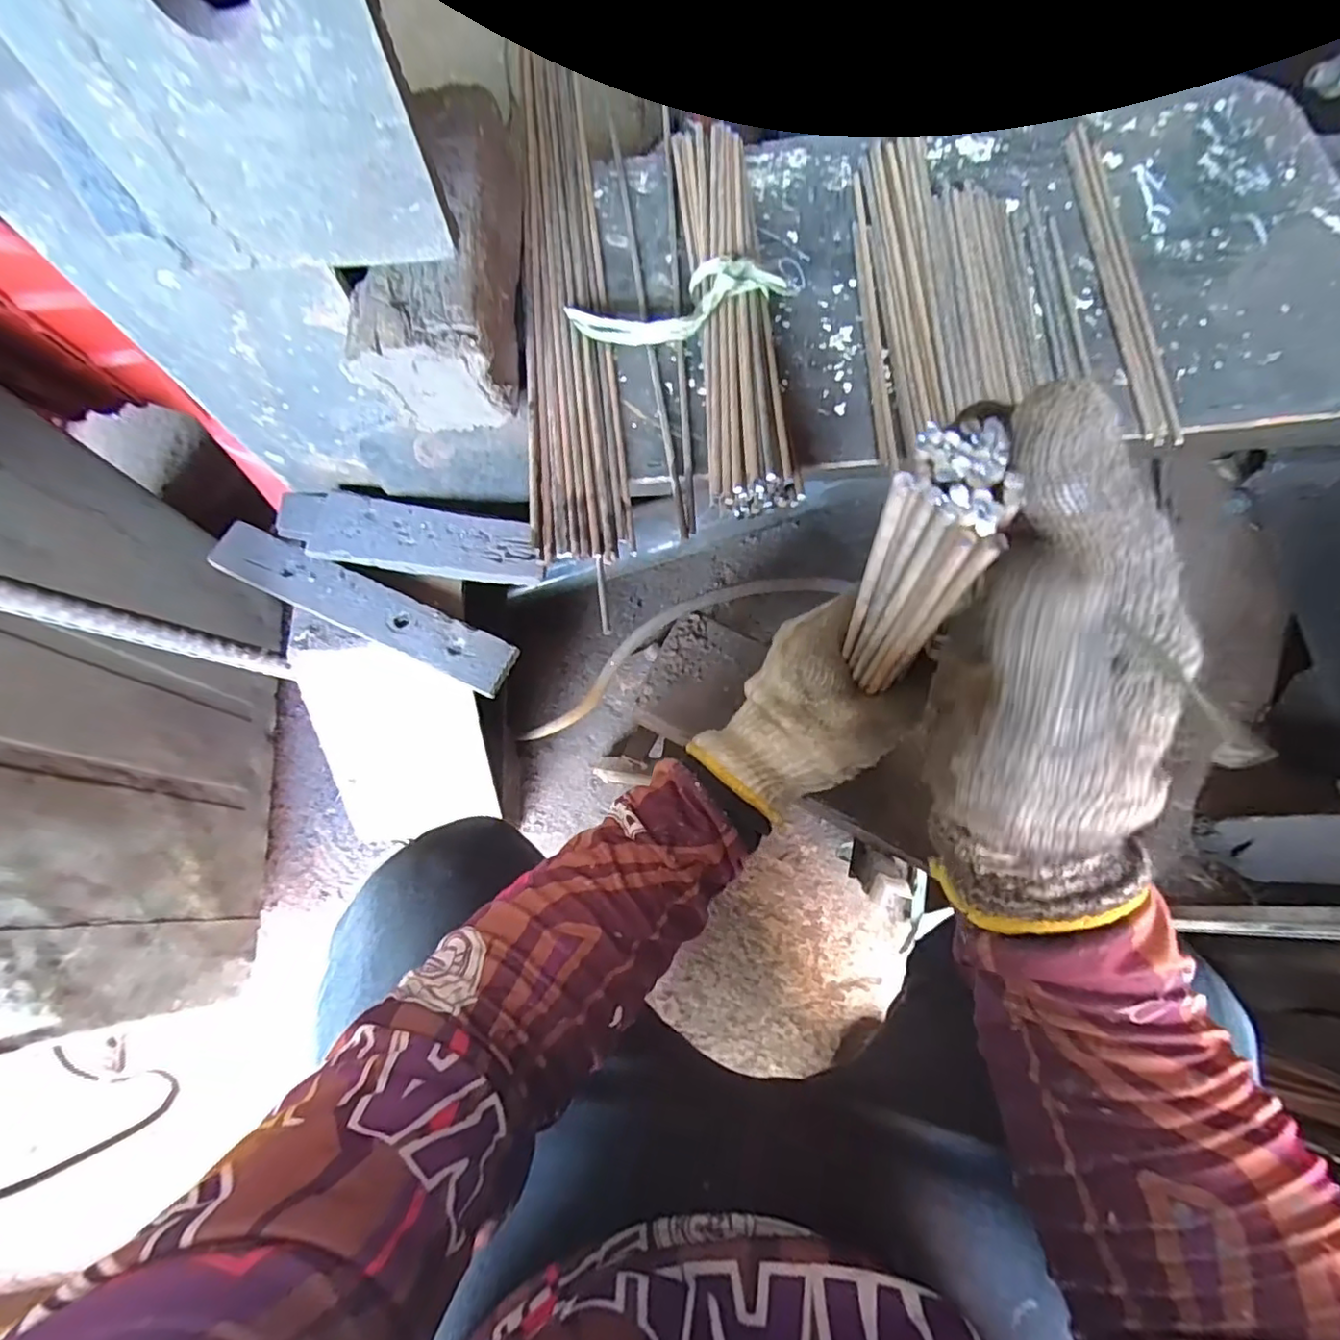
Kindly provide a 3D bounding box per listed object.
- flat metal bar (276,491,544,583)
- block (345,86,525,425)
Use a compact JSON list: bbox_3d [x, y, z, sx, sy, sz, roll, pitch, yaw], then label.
[{"bbox_3d":[-0.236,-0.118,0.561,0.247,0.019,0.061,9,74,4],"label":"flat metal bar"},{"bbox_3d":[-0.152,-0.291,0.441,0.090,0.072,0.230,1,73,2],"label":"block"}]

